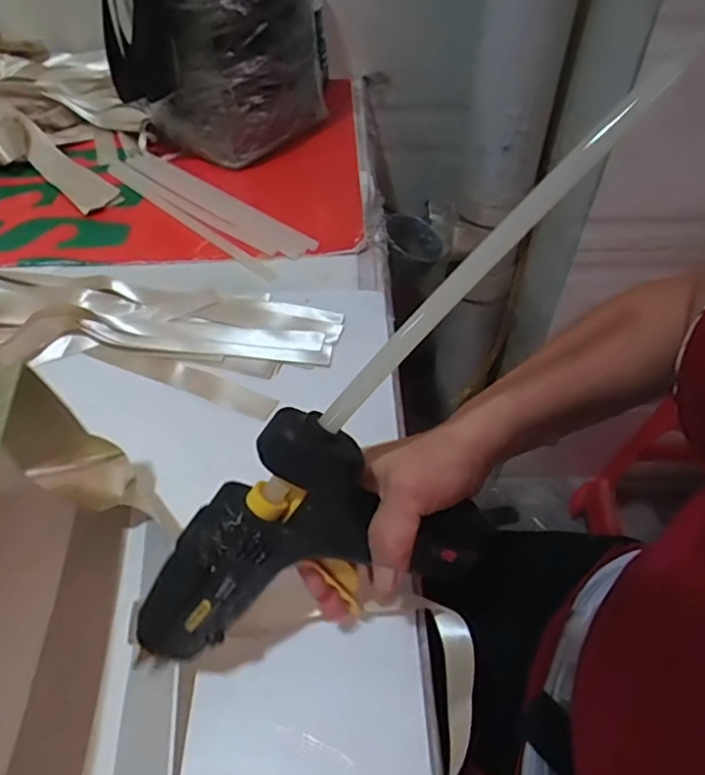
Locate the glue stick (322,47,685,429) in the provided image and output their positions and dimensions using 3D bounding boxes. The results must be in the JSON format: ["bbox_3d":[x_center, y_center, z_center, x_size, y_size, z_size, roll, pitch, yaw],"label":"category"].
[{"bbox_3d":[0.058,-0.056,0.261,0.208,0.007,0.012,-46,54,15],"label":"glue stick"}]

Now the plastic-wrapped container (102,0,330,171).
[{"bbox_3d":[-0.155,-0.405,0.690,0.166,0.239,0.196,31,56,24],"label":"plastic-wrapped container"}]

